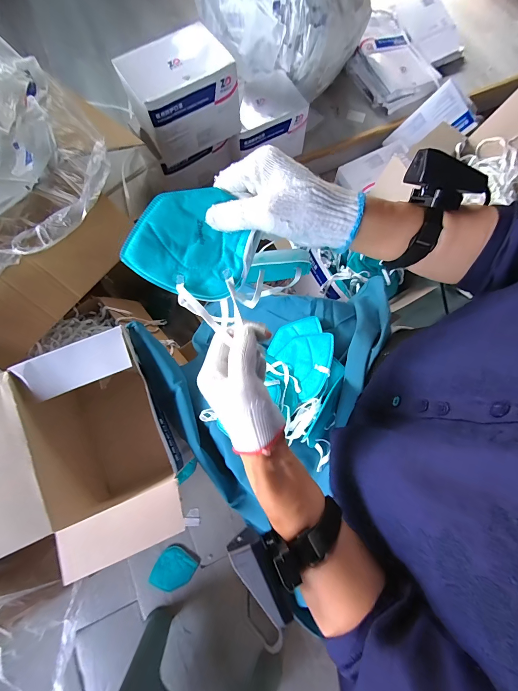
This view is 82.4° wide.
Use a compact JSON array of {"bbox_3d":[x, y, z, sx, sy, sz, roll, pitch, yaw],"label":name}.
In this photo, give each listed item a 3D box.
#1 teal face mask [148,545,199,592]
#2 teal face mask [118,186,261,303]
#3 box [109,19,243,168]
[{"bbox_3d":[-0.252,0.664,0.873,0.108,0.012,0.118,32,77,10],"label":"teal face mask"},{"bbox_3d":[-0.064,-0.101,0.288,0.117,0.016,0.099,17,93,-7],"label":"teal face mask"},{"bbox_3d":[-0.202,-0.668,0.809,0.259,0.193,0.149,-28,76,-6],"label":"box"}]

